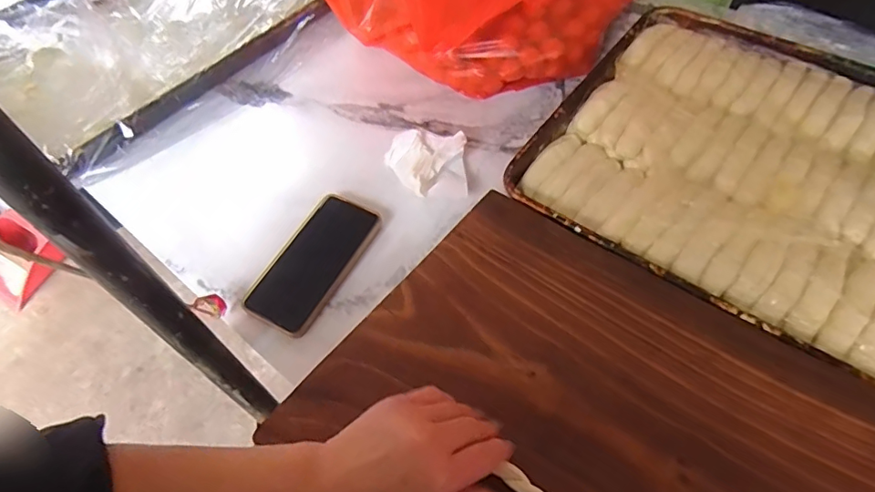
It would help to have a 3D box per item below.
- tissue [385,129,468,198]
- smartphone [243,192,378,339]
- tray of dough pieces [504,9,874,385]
[{"bbox_3d":[-0.012,-0.096,0.607,0.094,0.032,0.089,-7,57,-1],"label":"tissue"},{"bbox_3d":[-0.132,0.015,0.548,0.079,0.011,0.158,27,67,14],"label":"smartphone"},{"bbox_3d":[0.423,-0.053,0.529,0.601,0.034,0.412,31,62,23],"label":"tray of dough pieces"}]

